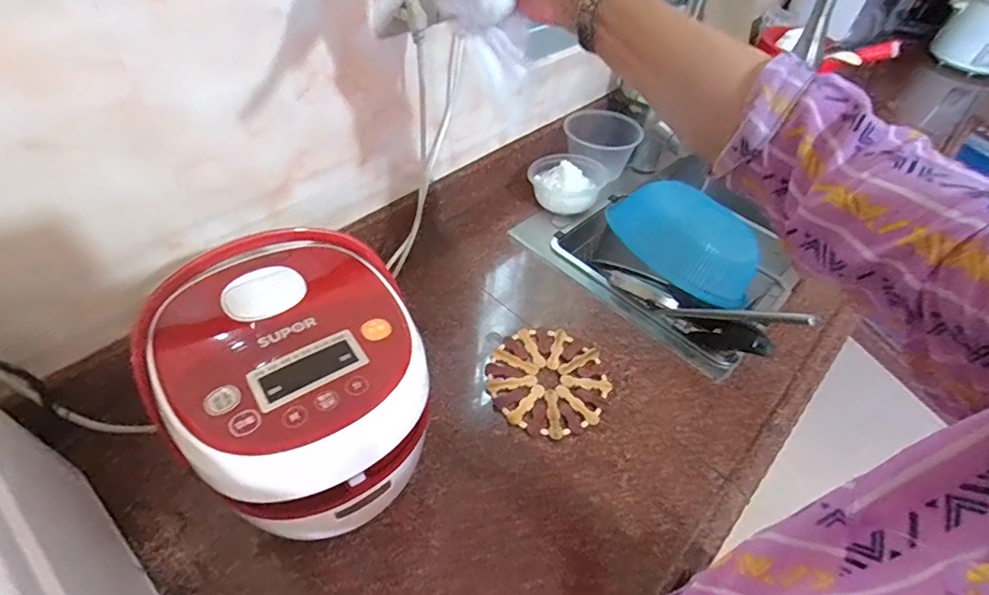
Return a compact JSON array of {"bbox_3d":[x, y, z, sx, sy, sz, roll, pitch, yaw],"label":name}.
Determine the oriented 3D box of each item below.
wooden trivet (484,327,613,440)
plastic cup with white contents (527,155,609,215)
[{"bbox_3d":[0.070,0.105,0.662,0.153,0.009,0.155,3,48,-4],"label":"wooden trivet"},{"bbox_3d":[0.128,-0.204,0.907,0.137,0.065,0.109,20,49,11],"label":"plastic cup with white contents"}]

